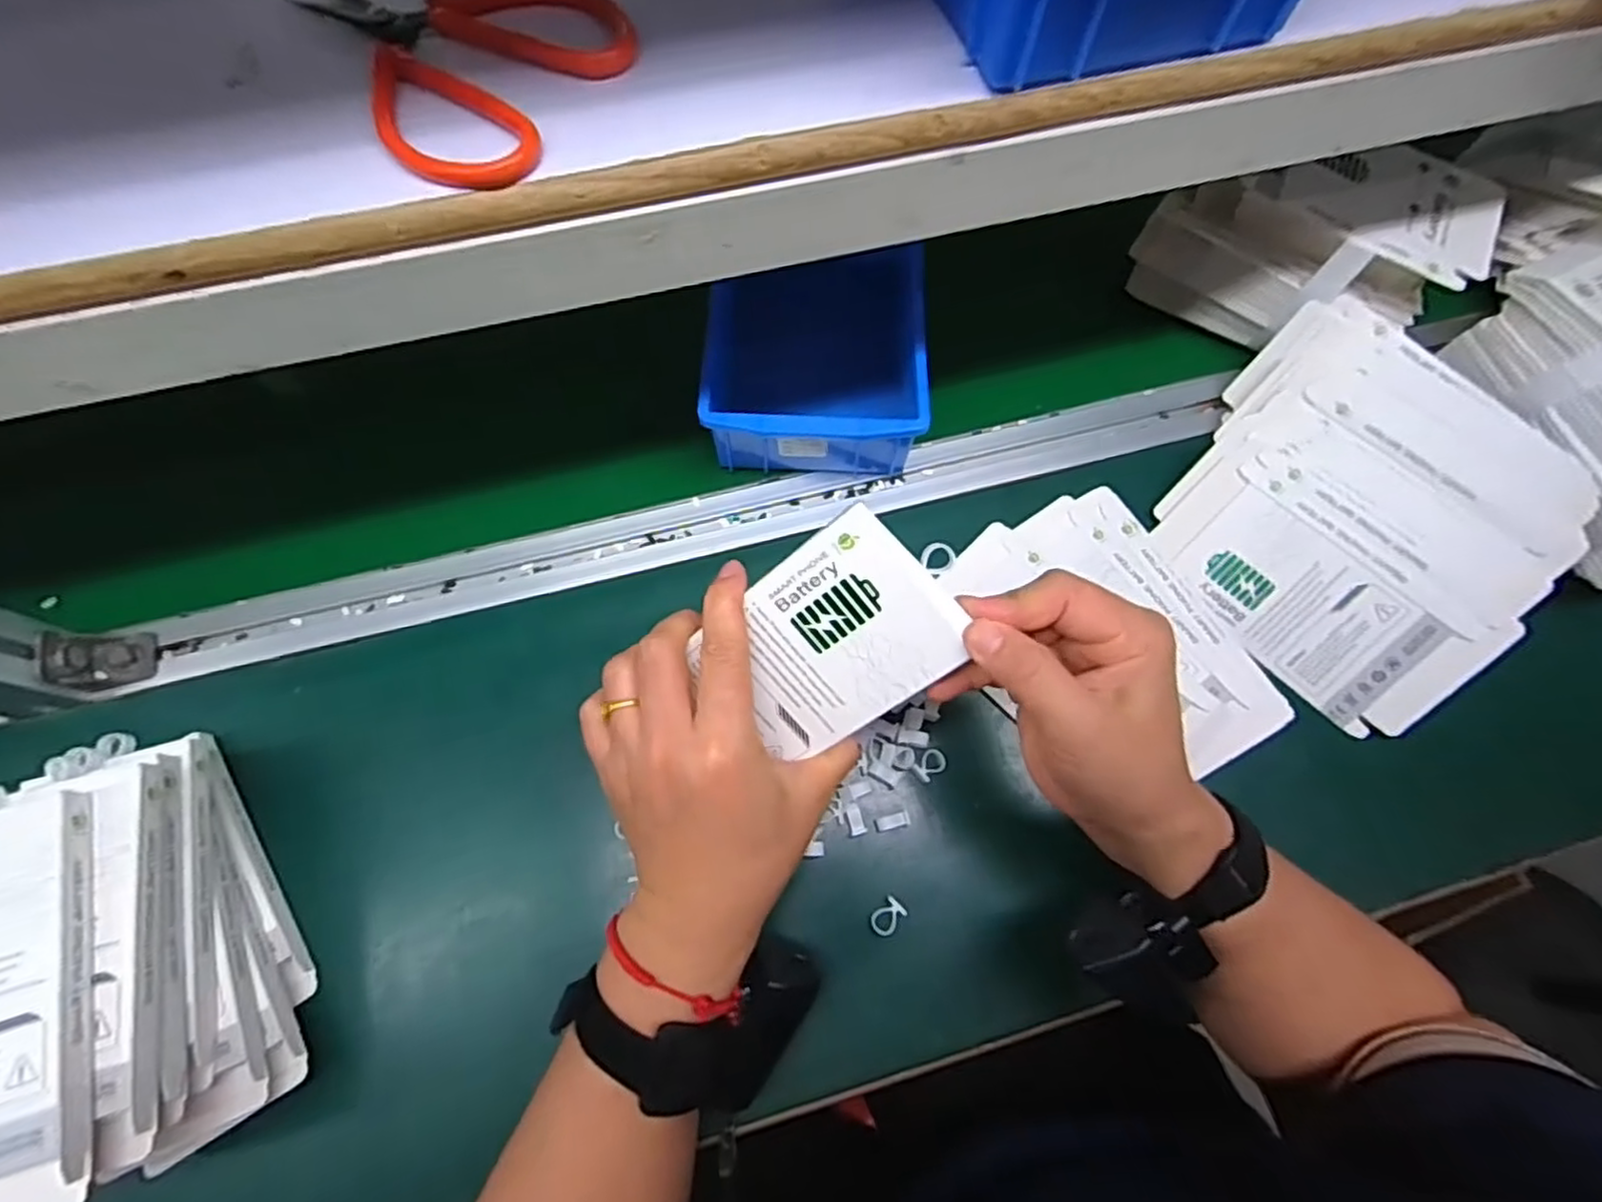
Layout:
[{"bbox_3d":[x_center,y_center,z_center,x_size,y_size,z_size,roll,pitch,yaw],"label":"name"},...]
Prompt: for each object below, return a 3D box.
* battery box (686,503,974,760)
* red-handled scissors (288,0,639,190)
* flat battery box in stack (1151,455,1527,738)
[{"bbox_3d":[0.013,0.018,0.295,0.097,0.005,0.075,-40,97,19],"label":"battery box"},{"bbox_3d":[-0.127,-0.199,0.256,0.110,0.012,0.094,31,72,10],"label":"red-handled scissors"},{"bbox_3d":[0.304,-0.001,0.422,0.167,0.007,0.090,45,103,14],"label":"flat battery box in stack"}]

